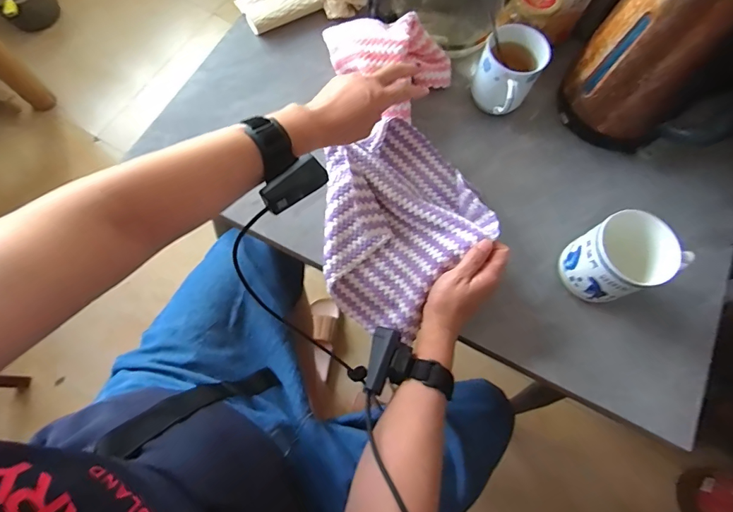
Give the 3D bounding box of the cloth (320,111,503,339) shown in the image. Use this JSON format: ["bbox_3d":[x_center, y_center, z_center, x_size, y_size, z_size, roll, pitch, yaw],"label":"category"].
[{"bbox_3d":[0.045,-0.048,0.500,0.188,0.083,0.264,0,72,-3],"label":"cloth"}]

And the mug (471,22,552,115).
[{"bbox_3d":[0.184,-0.238,0.545,0.076,0.100,0.093,29,73,7],"label":"mug"}]

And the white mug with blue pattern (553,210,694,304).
[{"bbox_3d":[0.284,0.006,0.467,0.082,0.113,0.083,-32,76,-12],"label":"white mug with blue pattern"}]

